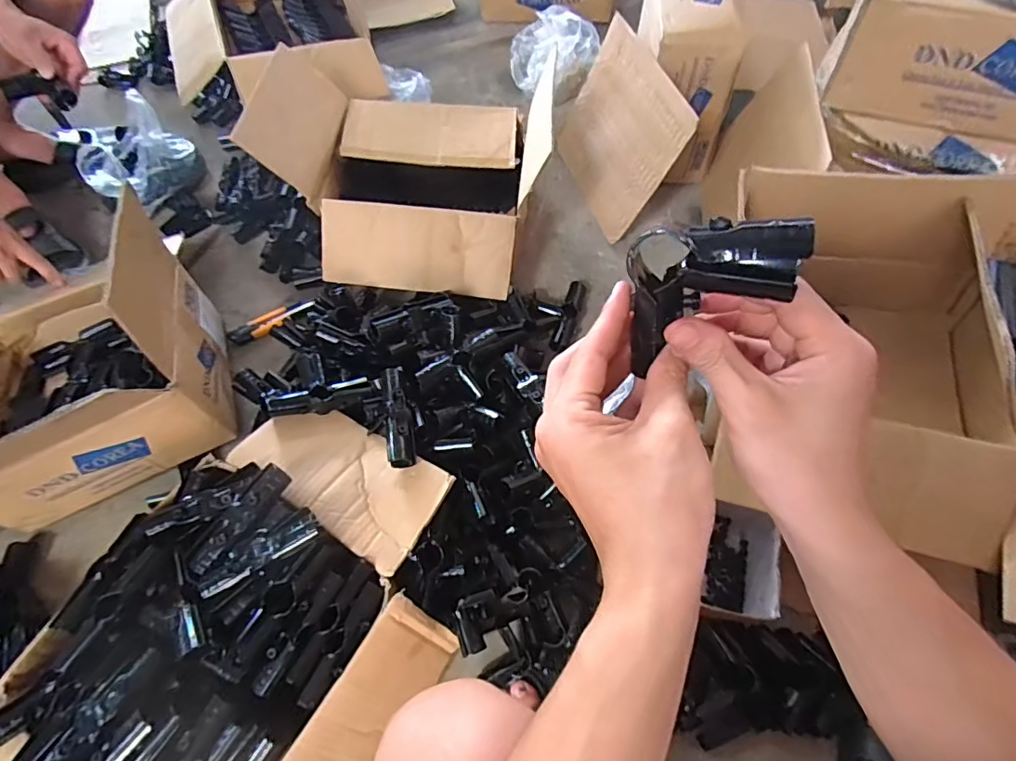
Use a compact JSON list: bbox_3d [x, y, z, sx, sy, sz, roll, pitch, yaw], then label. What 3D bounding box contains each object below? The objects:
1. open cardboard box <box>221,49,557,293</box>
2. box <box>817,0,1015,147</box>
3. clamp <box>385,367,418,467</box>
[{"bbox_3d":[-0.163,-0.349,0.887,0.448,0.222,0.378,3,63,3],"label":"open cardboard box"},{"bbox_3d":[0.644,-0.486,0.696,0.325,0.155,0.290,25,66,13],"label":"box"},{"bbox_3d":[-0.141,0.046,0.669,0.032,0.038,0.136,-12,63,-5],"label":"clamp"}]

